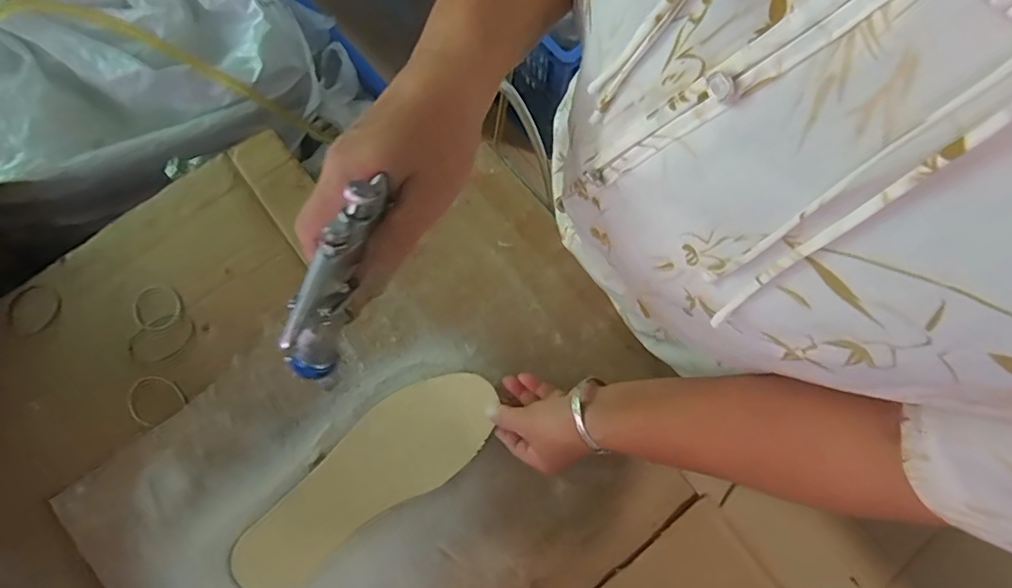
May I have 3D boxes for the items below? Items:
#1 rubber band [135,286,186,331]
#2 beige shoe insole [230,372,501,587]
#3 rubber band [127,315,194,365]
[{"bbox_3d":[-0.365,0.014,0.558,0.049,0.004,0.050,0,75,-1],"label":"rubber band"},{"bbox_3d":[-0.131,0.173,0.509,0.275,0.009,0.091,-37,79,-9],"label":"beige shoe insole"},{"bbox_3d":[-0.358,0.048,0.553,0.069,0.005,0.043,-32,84,-8],"label":"rubber band"}]

